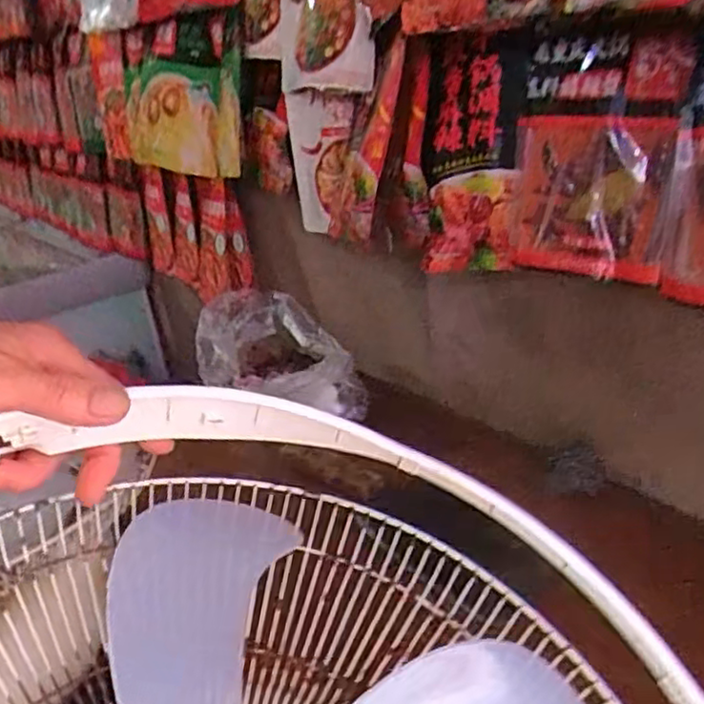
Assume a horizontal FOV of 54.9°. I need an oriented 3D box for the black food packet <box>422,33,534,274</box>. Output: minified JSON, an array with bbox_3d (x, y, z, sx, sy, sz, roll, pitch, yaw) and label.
[{"bbox_3d":[0.113,-0.186,0.665,0.032,0.221,0.120,-18,28,-42],"label":"black food packet"}]

